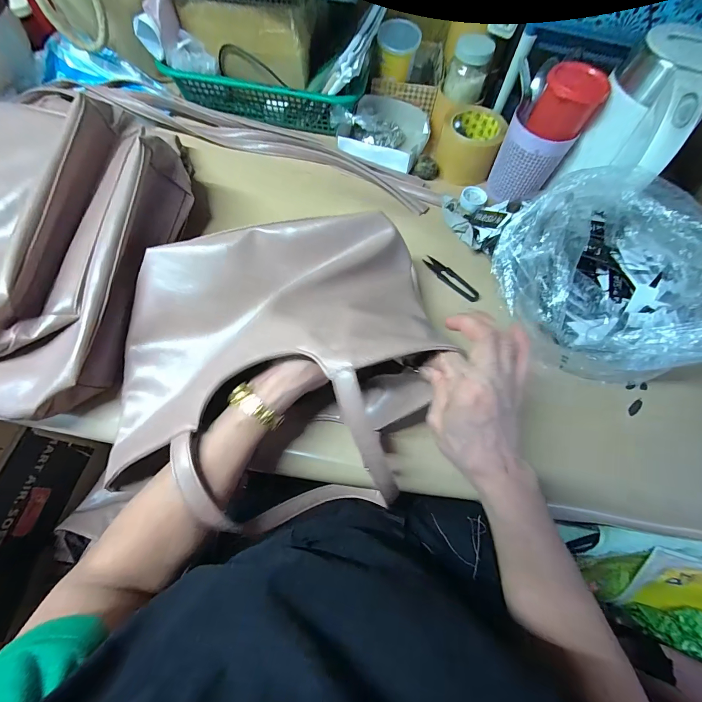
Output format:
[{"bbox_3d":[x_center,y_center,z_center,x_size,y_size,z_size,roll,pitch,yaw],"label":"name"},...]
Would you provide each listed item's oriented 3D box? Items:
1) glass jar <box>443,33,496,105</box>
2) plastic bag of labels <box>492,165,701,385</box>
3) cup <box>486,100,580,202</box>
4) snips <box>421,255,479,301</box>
[{"bbox_3d":[0.189,-0.451,0.559,0.060,0.089,0.060,1,66,-2],"label":"glass jar"},{"bbox_3d":[0.307,-0.084,0.414,0.193,0.144,0.245,-15,68,-9],"label":"plastic bag of labels"},{"bbox_3d":[0.270,-0.293,0.526,0.090,0.098,0.084,1,66,-2],"label":"cup"},{"bbox_3d":[0.146,-0.107,0.502,0.027,0.009,0.099,-42,74,-18],"label":"snips"}]

